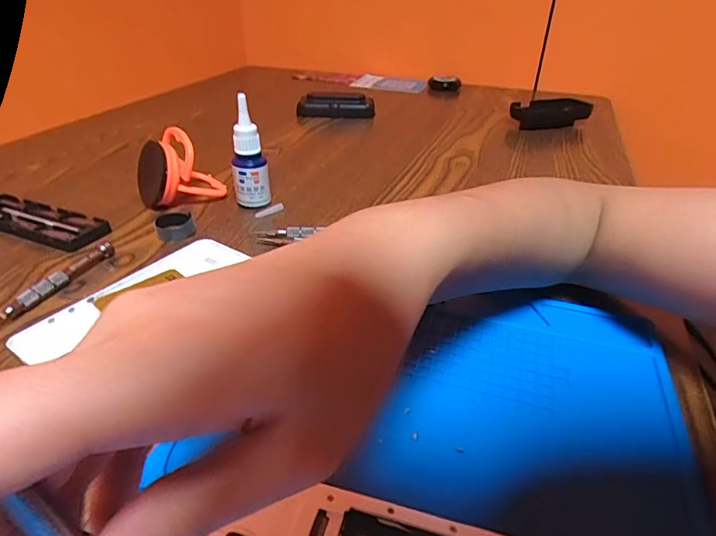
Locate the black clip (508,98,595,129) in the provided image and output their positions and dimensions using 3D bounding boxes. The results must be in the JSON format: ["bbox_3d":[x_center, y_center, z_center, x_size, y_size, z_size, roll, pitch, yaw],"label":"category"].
[{"bbox_3d":[0.261,-0.209,0.635,0.112,0.031,0.031,-9,34,-14],"label":"black clip"}]

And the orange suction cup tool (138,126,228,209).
[{"bbox_3d":[-0.162,-0.092,0.424,0.071,0.061,0.058,-14,36,-20],"label":"orange suction cup tool"}]

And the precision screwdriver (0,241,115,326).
[{"bbox_3d":[-0.201,0.009,0.313,0.008,0.011,0.093,12,35,17],"label":"precision screwdriver"}]

